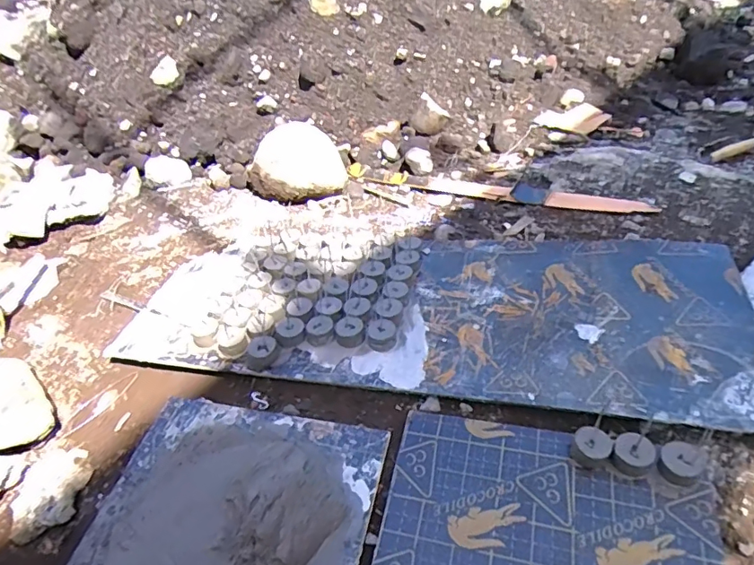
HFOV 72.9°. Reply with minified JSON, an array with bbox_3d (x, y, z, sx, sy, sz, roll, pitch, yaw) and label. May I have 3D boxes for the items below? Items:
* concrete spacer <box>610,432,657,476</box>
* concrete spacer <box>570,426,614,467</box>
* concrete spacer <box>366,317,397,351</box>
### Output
[{"bbox_3d":[0.372,0.250,0.741,0.051,0.038,0.048,-4,47,4],"label":"concrete spacer"},{"bbox_3d":[0.319,0.246,0.760,0.054,0.037,0.050,22,52,31],"label":"concrete spacer"},{"bbox_3d":[0.009,0.097,0.973,0.055,0.029,0.061,-2,47,6],"label":"concrete spacer"}]

